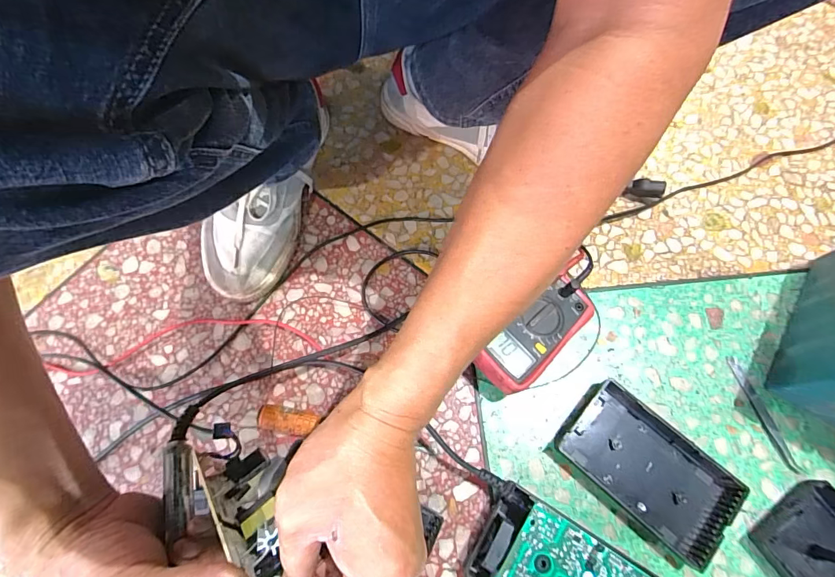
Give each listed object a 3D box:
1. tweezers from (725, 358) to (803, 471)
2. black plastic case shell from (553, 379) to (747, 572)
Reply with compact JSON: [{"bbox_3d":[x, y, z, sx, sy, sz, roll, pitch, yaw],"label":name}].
[{"bbox_3d":[0.345,0.124,0.414,0.012,0.004,0.116,-18,71,-7],"label":"tweezers"},{"bbox_3d":[0.214,0.169,0.391,0.152,0.022,0.089,41,74,13],"label":"black plastic case shell"}]

